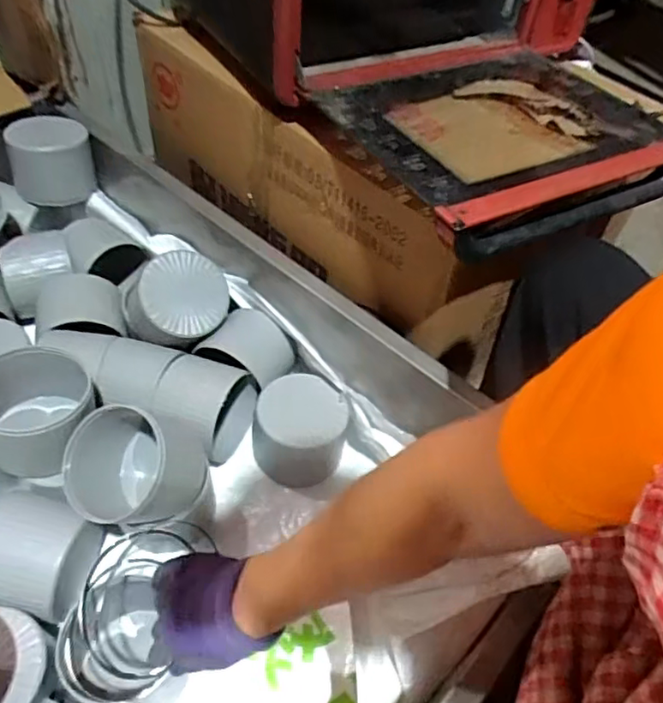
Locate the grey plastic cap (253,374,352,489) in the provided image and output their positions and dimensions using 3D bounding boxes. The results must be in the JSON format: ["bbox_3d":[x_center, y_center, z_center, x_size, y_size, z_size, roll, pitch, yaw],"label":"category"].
[{"bbox_3d":[-0.037,0.090,0.702,0.104,0.095,0.095,2,51,-3],"label":"grey plastic cap"}]

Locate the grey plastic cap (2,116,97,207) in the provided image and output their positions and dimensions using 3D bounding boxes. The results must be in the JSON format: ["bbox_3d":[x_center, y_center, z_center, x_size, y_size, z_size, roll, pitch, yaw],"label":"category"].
[{"bbox_3d":[-0.372,-0.253,0.813,0.108,0.103,0.083,-31,60,-27],"label":"grey plastic cap"}]

